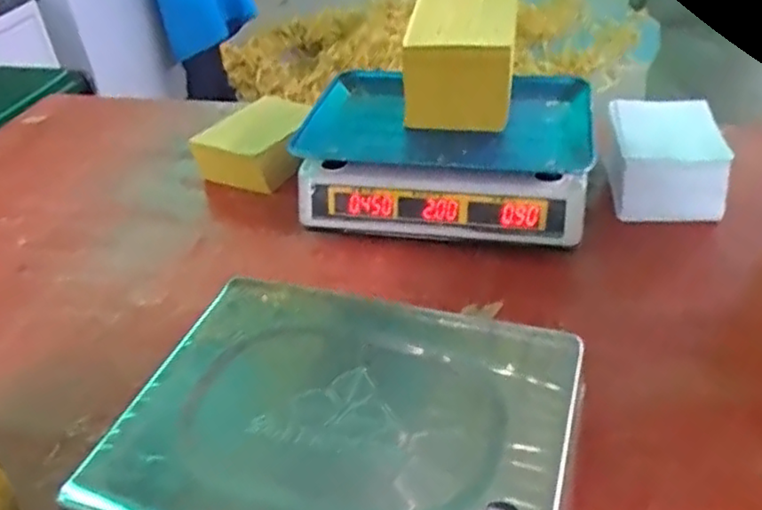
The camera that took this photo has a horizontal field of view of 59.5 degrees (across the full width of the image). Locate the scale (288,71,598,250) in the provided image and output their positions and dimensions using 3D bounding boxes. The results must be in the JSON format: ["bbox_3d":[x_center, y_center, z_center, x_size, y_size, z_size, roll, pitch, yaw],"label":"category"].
[{"bbox_3d":[0.083,-0.121,0.827,0.336,0.104,0.245,4,39,13],"label":"scale"}]

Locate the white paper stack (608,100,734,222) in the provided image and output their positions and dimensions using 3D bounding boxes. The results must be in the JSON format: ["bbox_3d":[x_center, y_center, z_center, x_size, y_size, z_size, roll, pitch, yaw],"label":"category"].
[{"bbox_3d":[0.345,-0.119,0.811,0.120,0.076,0.159,3,38,11],"label":"white paper stack"}]

